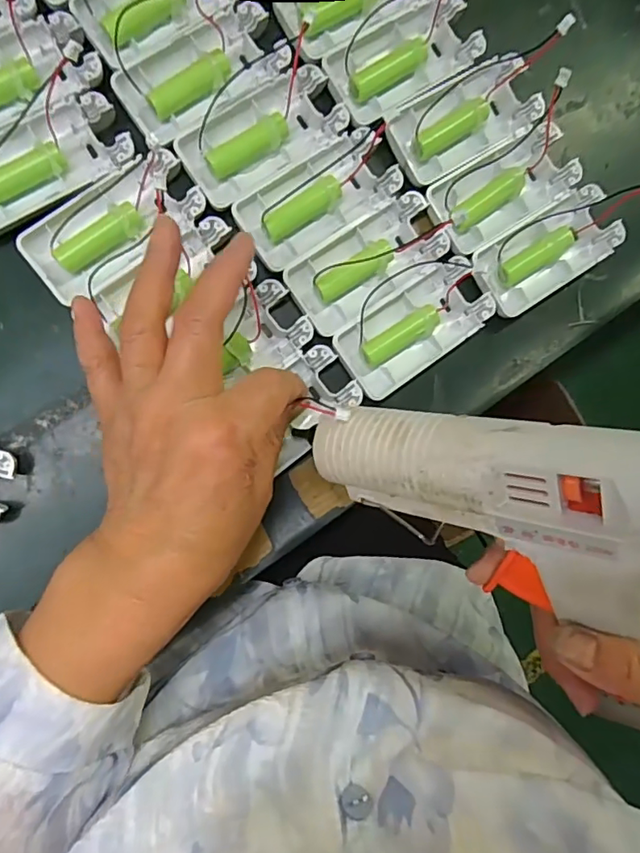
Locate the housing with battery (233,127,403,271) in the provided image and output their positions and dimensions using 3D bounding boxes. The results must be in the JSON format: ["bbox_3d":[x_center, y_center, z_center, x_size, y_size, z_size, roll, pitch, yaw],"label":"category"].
[{"bbox_3d":[0.000,-0.129,0.305,0.093,0.015,0.042,-35,92,-9],"label":"housing with battery"}]

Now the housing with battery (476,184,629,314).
[{"bbox_3d":[0.136,-0.104,0.320,0.089,0.015,0.044,-33,92,-9],"label":"housing with battery"}]

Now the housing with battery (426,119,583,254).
[{"bbox_3d":[0.109,-0.141,0.315,0.090,0.013,0.044,-33,92,-9],"label":"housing with battery"}]

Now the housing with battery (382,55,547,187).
[{"bbox_3d":[0.085,-0.180,0.312,0.089,0.016,0.047,-30,92,-9],"label":"housing with battery"}]

